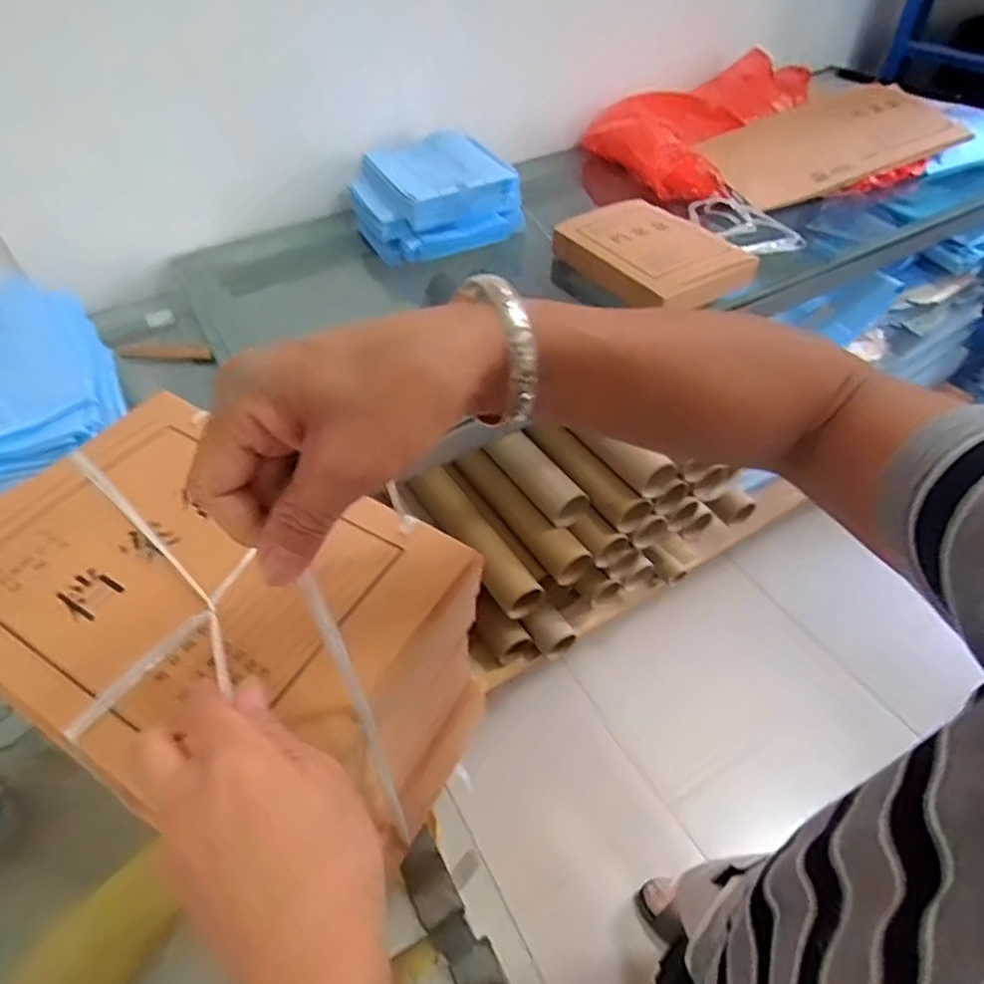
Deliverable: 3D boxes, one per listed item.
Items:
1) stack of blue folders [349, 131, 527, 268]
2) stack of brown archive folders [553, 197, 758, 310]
[{"bbox_3d":[-0.124,-0.635,1.296,0.312,0.119,0.350,-20,49,-14],"label":"stack of blue folders"},{"bbox_3d":[0.297,-0.438,1.127,0.216,0.067,0.315,-28,52,-20],"label":"stack of brown archive folders"}]

